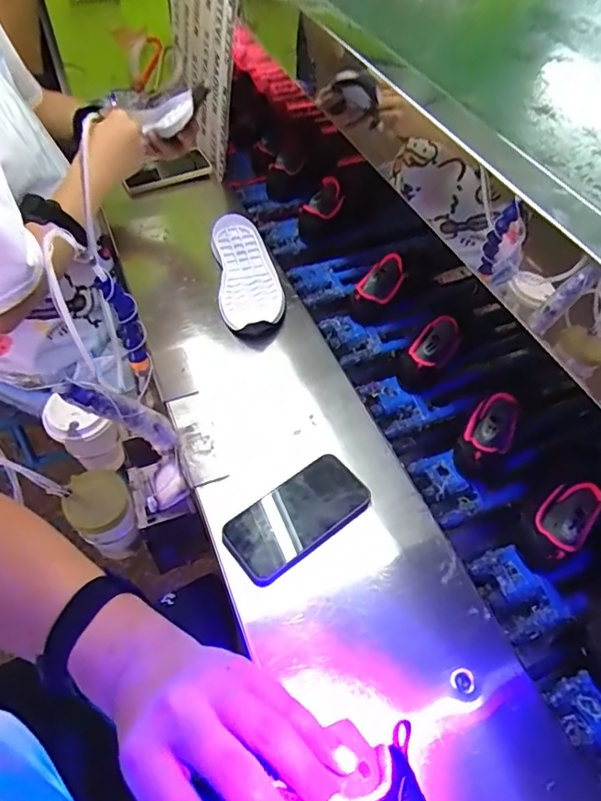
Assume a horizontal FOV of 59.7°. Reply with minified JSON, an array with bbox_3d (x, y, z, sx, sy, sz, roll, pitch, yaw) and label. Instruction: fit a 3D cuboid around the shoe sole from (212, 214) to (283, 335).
[{"bbox_3d":[-0.087,-0.205,0.833,0.094,0.032,0.252,-10,55,-5],"label":"shoe sole"}]

